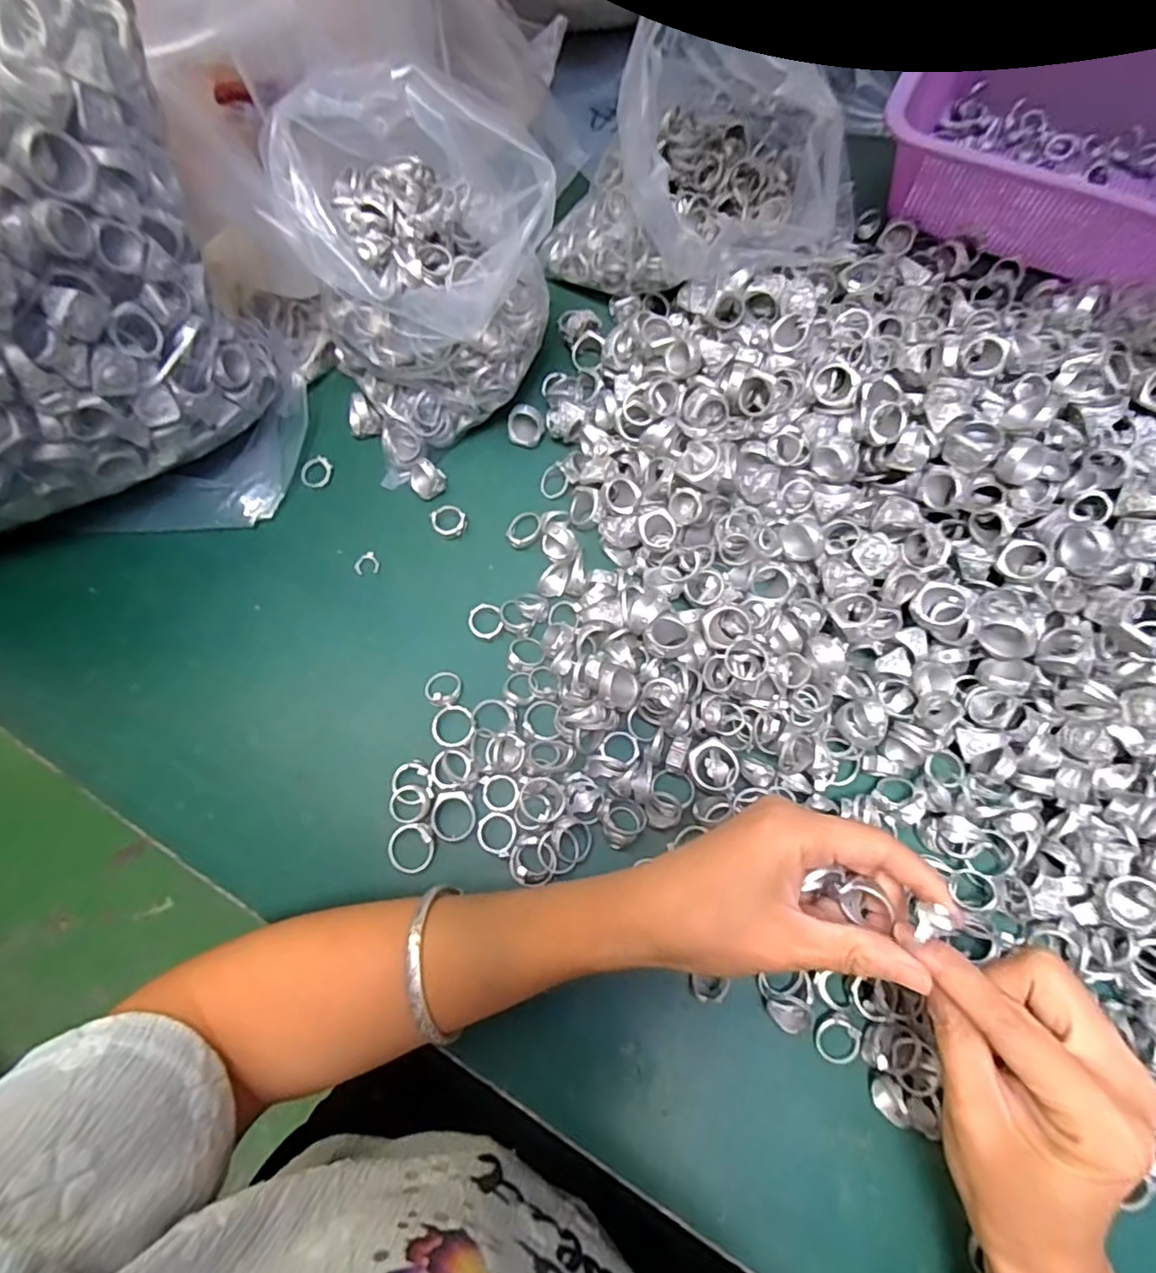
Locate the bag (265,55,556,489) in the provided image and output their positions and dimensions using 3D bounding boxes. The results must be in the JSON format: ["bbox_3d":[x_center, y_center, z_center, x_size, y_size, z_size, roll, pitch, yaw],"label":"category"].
[{"bbox_3d":[-0.092,-0.218,0.394,0.144,0.161,0.136,-20,71,-6],"label":"bag"}]

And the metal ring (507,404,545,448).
[{"bbox_3d":[-0.036,-0.145,0.438,0.025,0.027,0.006,17,29,-4],"label":"metal ring"}]

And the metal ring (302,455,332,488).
[{"bbox_3d":[-0.179,-0.113,0.435,0.021,0.006,0.019,-35,73,-11],"label":"metal ring"}]

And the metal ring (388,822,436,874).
[{"bbox_3d":[-0.091,0.114,0.342,0.024,0.008,0.026,0,70,1],"label":"metal ring"}]

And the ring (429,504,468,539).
[{"bbox_3d":[-0.085,-0.077,0.419,0.021,0.009,0.025,-24,71,-7],"label":"ring"}]

